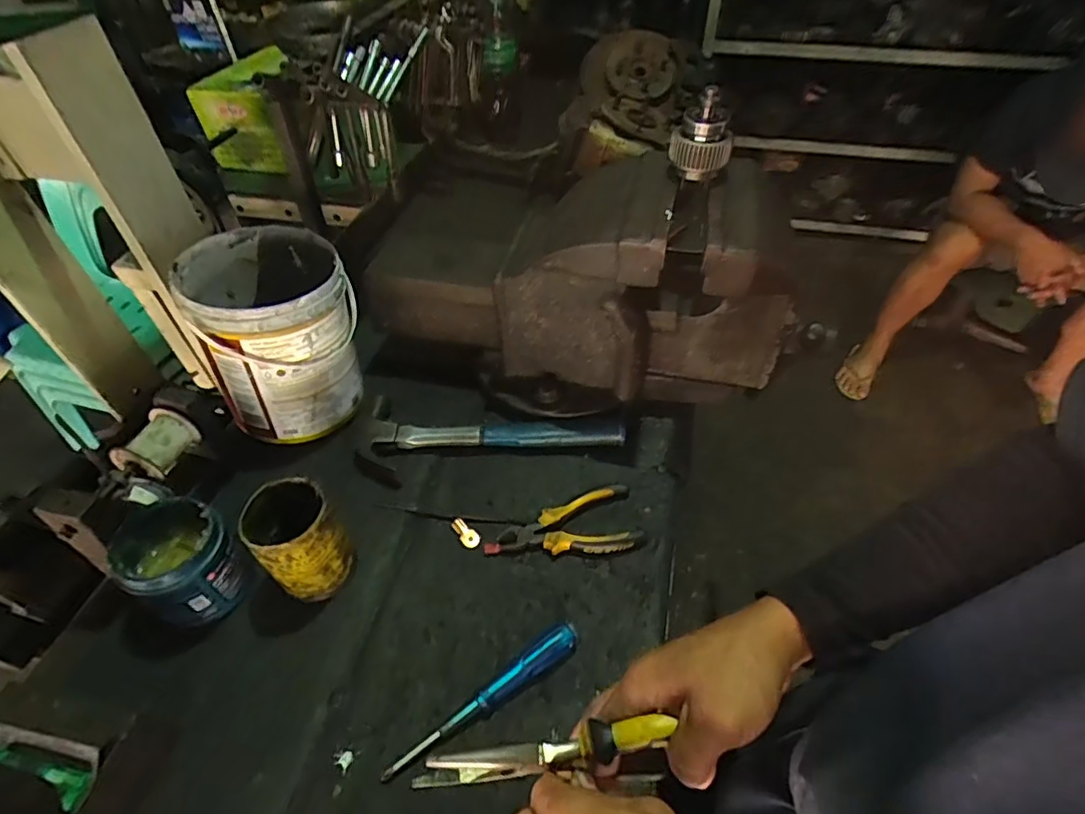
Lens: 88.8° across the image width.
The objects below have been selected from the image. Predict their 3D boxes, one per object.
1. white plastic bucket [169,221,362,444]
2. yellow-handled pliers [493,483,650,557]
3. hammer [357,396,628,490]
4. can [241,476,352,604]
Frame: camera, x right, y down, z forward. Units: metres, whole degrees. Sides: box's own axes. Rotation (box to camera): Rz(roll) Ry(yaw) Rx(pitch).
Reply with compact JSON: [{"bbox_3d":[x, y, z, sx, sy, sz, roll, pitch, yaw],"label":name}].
[{"bbox_3d":[-0.320,-0.093,0.686,0.181,0.192,0.178,-24,52,-20],"label":"white plastic bucket"},{"bbox_3d":[0.029,0.128,0.611,0.153,0.021,0.075,-5,48,-3],"label":"yellow-handled pliers"},{"bbox_3d":[-0.061,0.046,0.669,0.314,0.027,0.114,4,48,4],"label":"hammer"},{"bbox_3d":[-0.238,0.133,0.549,0.076,0.116,0.077,-29,54,-23],"label":"can"}]

